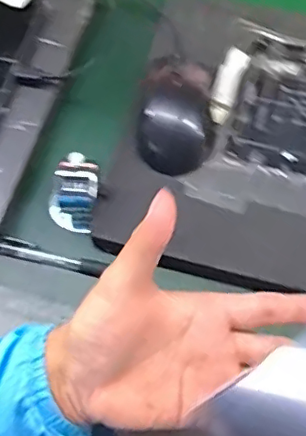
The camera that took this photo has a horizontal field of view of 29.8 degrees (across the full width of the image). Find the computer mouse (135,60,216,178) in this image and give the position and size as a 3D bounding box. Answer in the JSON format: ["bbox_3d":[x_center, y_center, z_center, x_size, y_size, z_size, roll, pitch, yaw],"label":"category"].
[{"bbox_3d":[0.021,-0.092,0.489,0.064,0.033,0.100,2,65,2],"label":"computer mouse"}]

